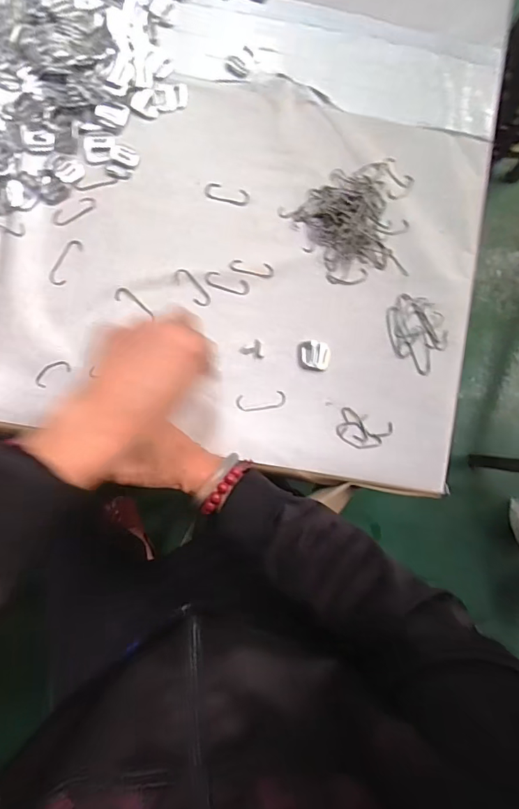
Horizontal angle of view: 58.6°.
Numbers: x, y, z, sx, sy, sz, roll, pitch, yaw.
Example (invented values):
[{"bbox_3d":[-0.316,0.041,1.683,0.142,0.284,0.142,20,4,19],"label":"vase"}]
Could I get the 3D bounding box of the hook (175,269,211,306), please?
[{"bbox_3d":[-0.065,-0.113,0.447,0.015,0.004,0.044,-43,89,-5],"label":"hook"}]

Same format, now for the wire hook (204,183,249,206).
[{"bbox_3d":[-0.031,-0.206,0.451,0.044,0.004,0.017,11,86,-2],"label":"wire hook"}]

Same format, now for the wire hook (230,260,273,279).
[{"bbox_3d":[-0.007,-0.133,0.450,0.043,0.004,0.014,8,86,-2],"label":"wire hook"}]

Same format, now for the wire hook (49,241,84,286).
[{"bbox_3d":[-0.186,-0.136,0.442,0.017,0.004,0.047,25,85,-1],"label":"wire hook"}]

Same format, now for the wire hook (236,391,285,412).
[{"bbox_3d":[0.002,-0.003,0.447,0.047,0.004,0.017,-7,86,-3],"label":"wire hook"}]

